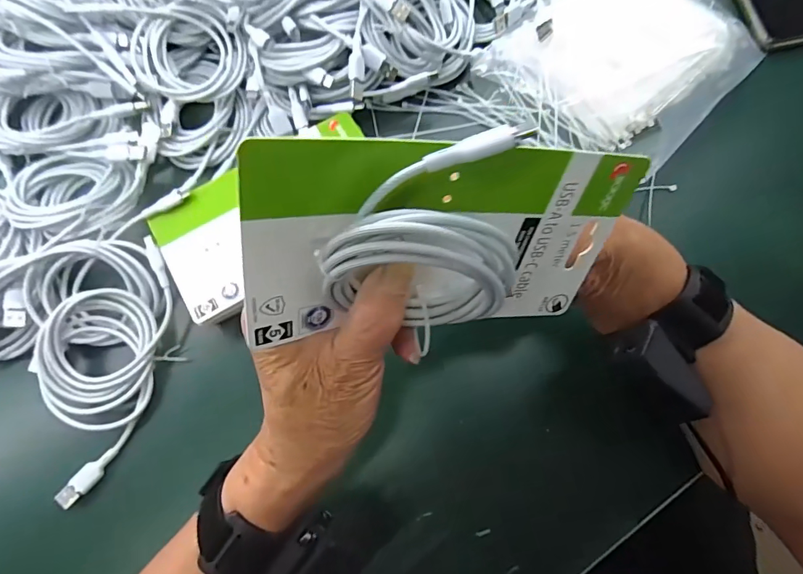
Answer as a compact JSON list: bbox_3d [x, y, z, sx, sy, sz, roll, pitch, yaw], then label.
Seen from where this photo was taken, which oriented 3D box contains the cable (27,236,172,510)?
[{"bbox_3d":[-0.229,0.061,0.355,0.103,0.039,0.188,-7,87,-15],"label":"cable"}]

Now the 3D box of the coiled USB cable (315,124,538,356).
[{"bbox_3d":[0.007,-0.014,0.184,0.079,0.093,0.022,-1,45,3],"label":"coiled USB cable"}]

